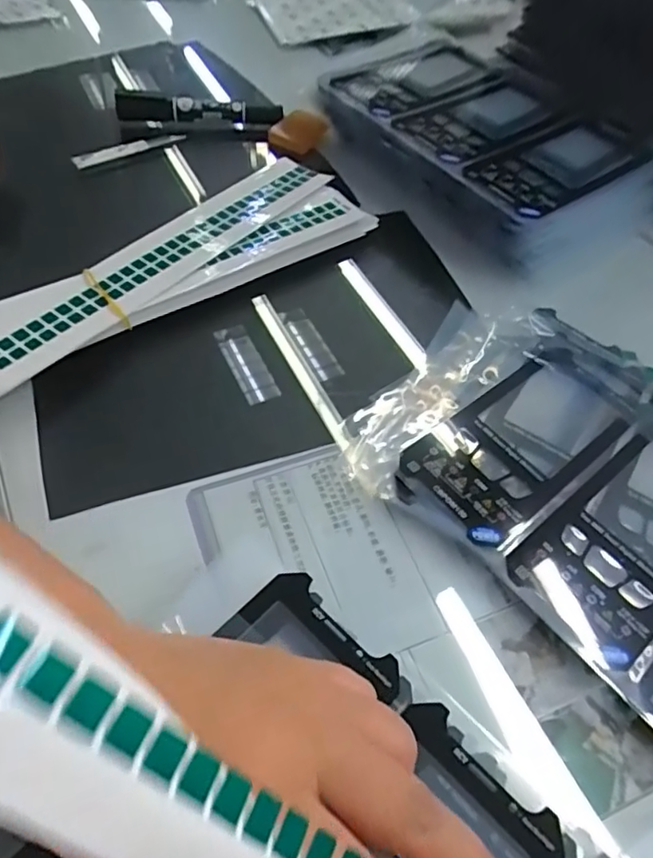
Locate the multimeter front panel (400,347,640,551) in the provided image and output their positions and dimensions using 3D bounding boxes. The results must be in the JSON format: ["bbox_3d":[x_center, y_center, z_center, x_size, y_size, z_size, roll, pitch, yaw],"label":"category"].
[{"bbox_3d":[0.115,0.004,0.328,0.147,0.007,0.069,-32,63,-24],"label":"multimeter front panel"}]

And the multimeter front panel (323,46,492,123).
[{"bbox_3d":[0.078,-0.290,0.480,0.141,0.004,0.070,-35,65,-26],"label":"multimeter front panel"}]

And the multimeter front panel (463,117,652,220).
[{"bbox_3d":[0.168,-0.192,0.420,0.142,0.008,0.073,-31,63,-24],"label":"multimeter front panel"}]

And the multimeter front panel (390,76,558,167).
[{"bbox_3d":[0.117,-0.242,0.446,0.139,0.004,0.071,-36,65,-26],"label":"multimeter front panel"}]

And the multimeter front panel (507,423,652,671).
[{"bbox_3d":[0.163,0.052,0.298,0.144,0.004,0.069,-34,64,-25],"label":"multimeter front panel"}]

